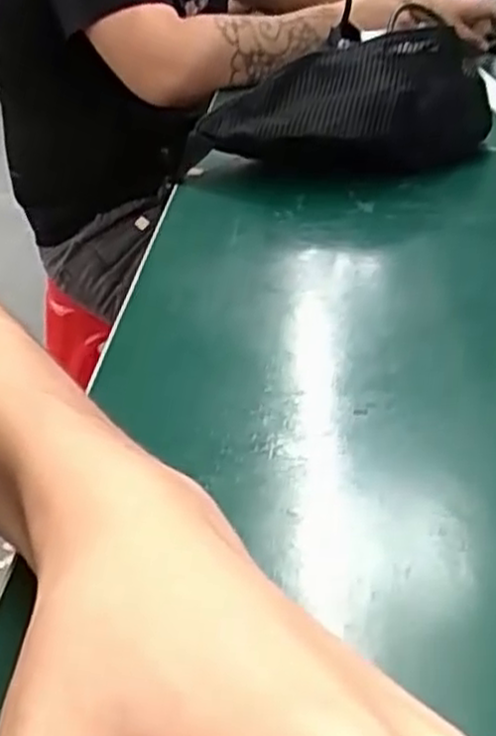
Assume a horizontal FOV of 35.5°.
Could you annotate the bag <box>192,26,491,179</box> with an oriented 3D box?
[{"bbox_3d":[0.094,-0.208,0.619,0.242,0.083,0.127,-26,39,-38],"label":"bag"}]

